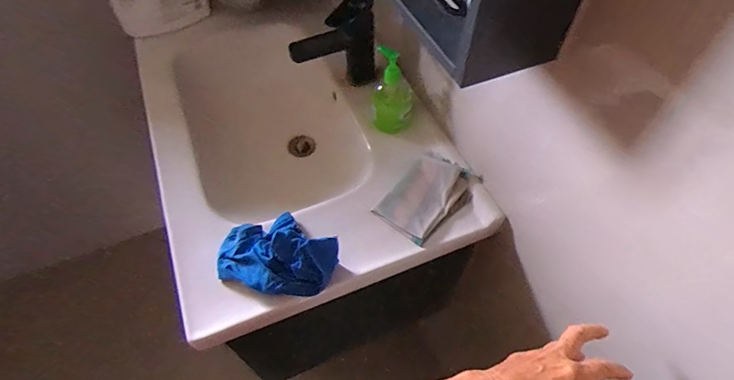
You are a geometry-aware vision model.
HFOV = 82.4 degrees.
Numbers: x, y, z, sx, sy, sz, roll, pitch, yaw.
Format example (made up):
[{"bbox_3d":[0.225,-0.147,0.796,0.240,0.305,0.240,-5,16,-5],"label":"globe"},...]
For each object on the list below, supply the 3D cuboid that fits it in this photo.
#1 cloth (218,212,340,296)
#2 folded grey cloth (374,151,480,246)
[{"bbox_3d":[-0.125,0.086,0.594,0.171,0.074,0.122,16,57,11],"label":"cloth"},{"bbox_3d":[0.094,0.007,0.664,0.102,0.013,0.154,38,63,23],"label":"folded grey cloth"}]

